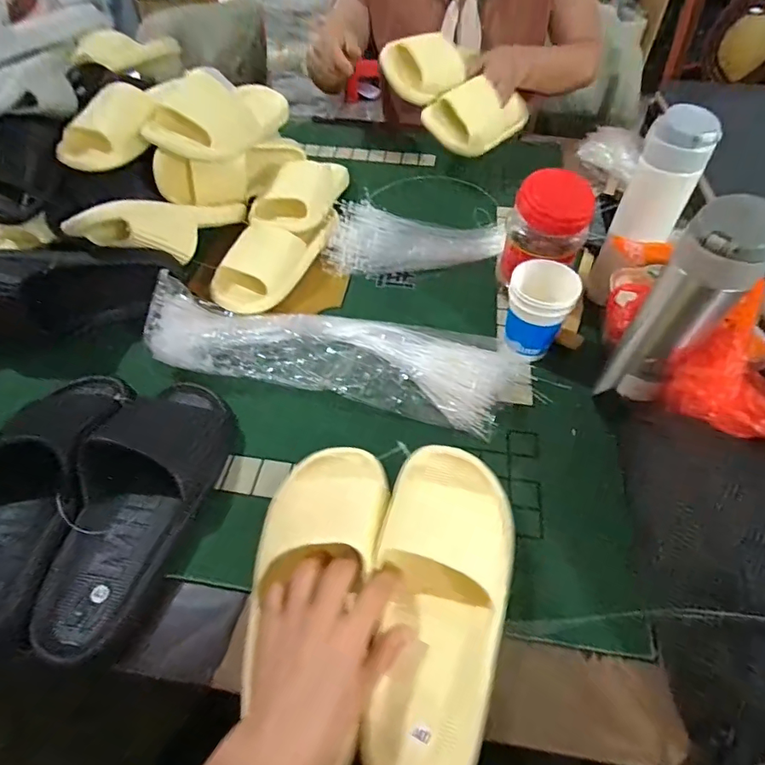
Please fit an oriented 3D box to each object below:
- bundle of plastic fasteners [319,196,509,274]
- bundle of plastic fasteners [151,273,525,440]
[{"bbox_3d":[0.050,-0.212,0.697,0.259,0.036,0.135,-1,51,0],"label":"bundle of plastic fasteners"},{"bbox_3d":[-0.049,-0.028,0.529,0.417,0.062,0.130,6,52,6],"label":"bundle of plastic fasteners"}]

